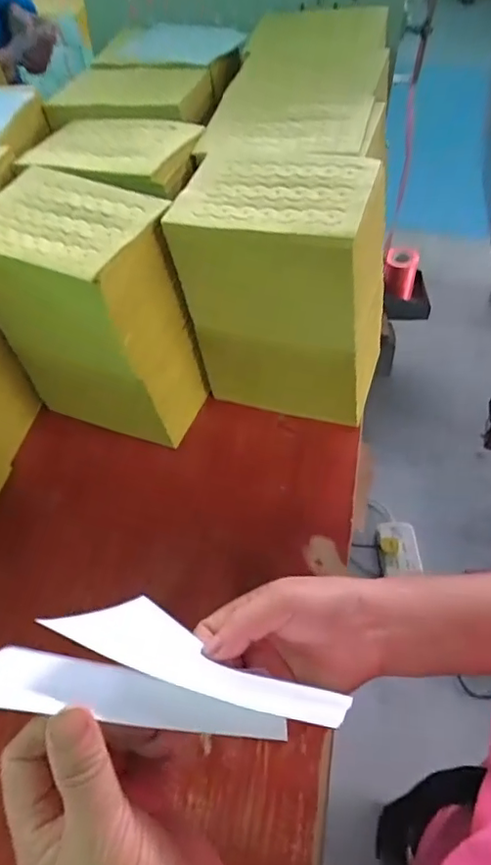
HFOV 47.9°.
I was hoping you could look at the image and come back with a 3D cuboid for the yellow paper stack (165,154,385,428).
[{"bbox_3d":[0.035,-0.136,0.534,0.168,0.212,0.109,13,54,13],"label":"yellow paper stack"}]

